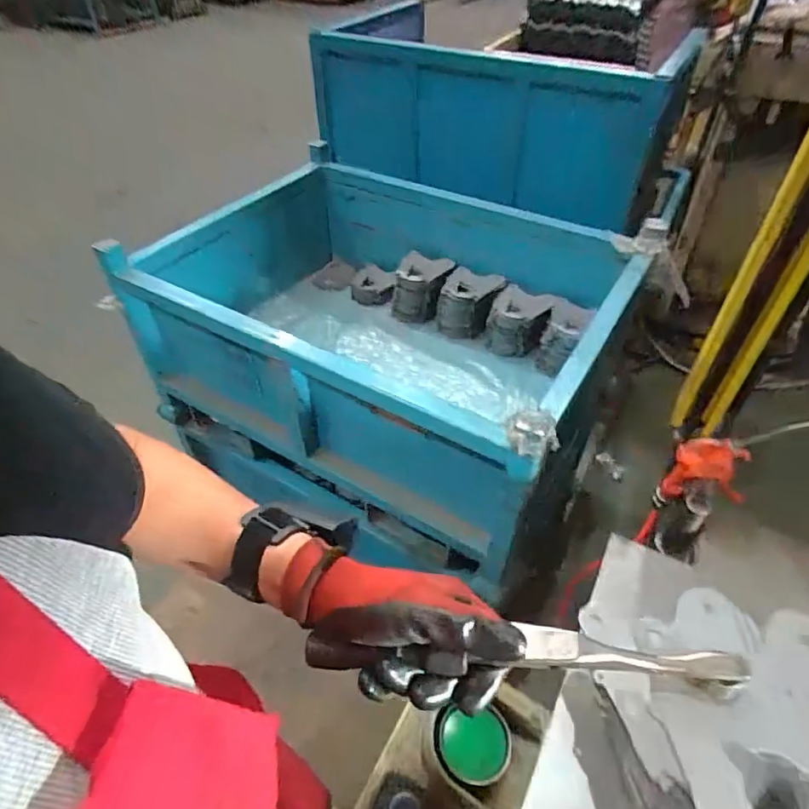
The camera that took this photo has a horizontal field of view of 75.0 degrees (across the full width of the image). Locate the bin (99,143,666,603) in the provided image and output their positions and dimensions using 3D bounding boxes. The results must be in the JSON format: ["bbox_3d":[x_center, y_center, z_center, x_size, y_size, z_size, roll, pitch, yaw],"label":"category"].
[{"bbox_3d":[-0.039,-0.184,1.250,1.004,0.406,0.803,28,52,25],"label":"bin"}]

